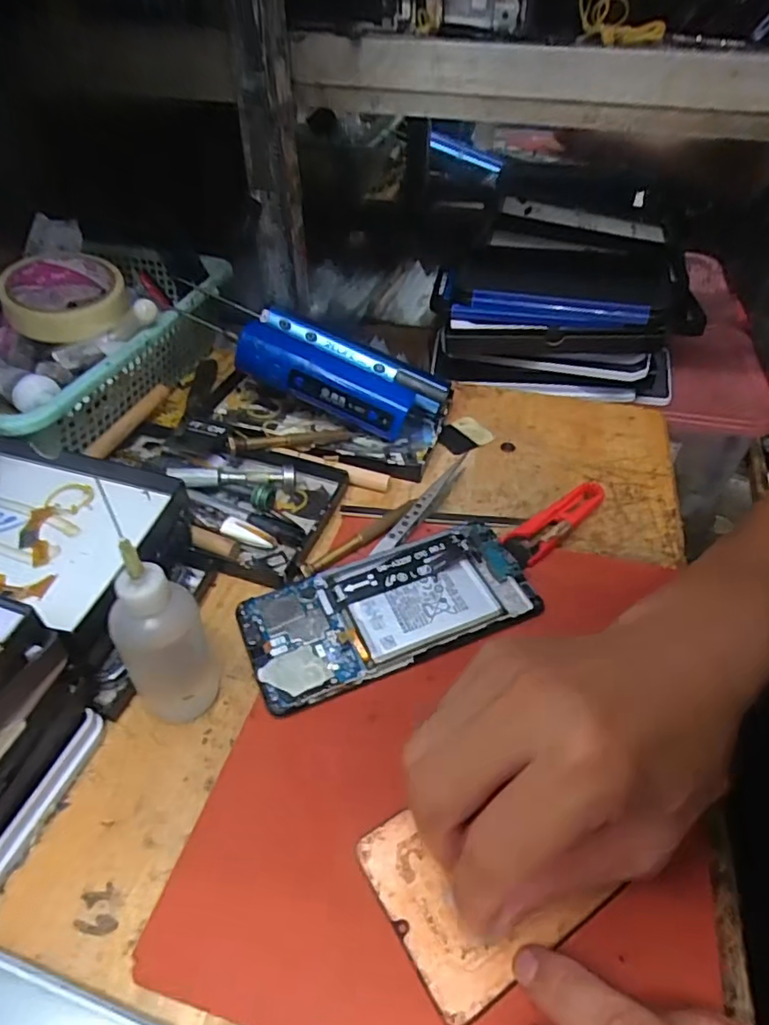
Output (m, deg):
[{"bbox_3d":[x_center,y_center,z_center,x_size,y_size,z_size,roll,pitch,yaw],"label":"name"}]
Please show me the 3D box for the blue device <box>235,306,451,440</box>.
[{"bbox_3d":[-0.030,-0.103,0.450,0.155,0.033,0.069,20,44,-5],"label":"blue device"}]

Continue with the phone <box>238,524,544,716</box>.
[{"bbox_3d":[0.004,0.050,0.321,0.153,0.015,0.068,-15,47,-18],"label":"phone"}]

